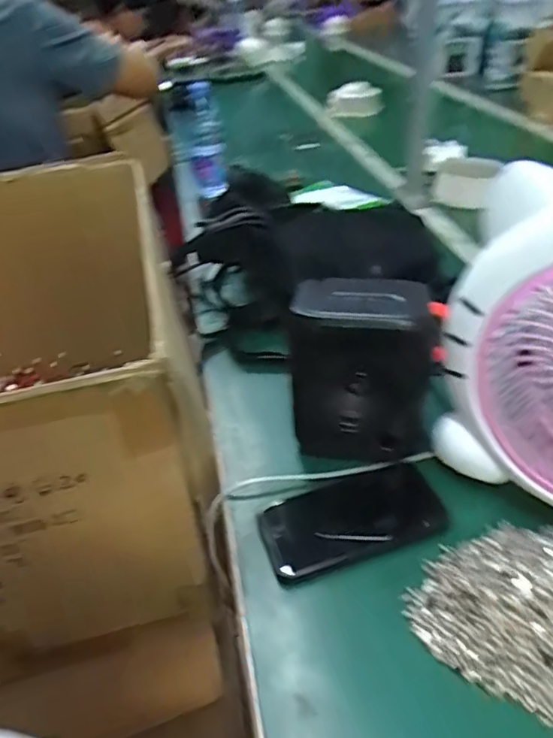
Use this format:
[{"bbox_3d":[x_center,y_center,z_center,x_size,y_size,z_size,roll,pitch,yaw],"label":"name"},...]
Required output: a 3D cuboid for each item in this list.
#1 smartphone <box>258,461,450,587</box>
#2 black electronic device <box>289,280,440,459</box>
[{"bbox_3d":[0.062,0.122,0.471,0.148,0.011,0.078,-15,39,-14],"label":"smartphone"},{"bbox_3d":[0.075,0.003,0.506,0.127,0.148,0.074,0,37,5],"label":"black electronic device"}]

